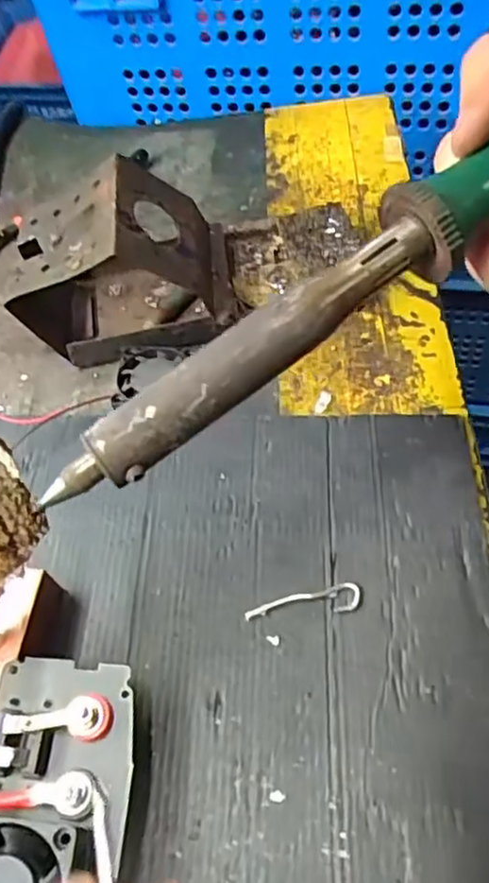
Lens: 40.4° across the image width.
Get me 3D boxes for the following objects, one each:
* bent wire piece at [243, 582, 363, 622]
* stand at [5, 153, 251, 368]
[{"bbox_3d":[0.024,0.066,0.271,0.047,0.004,0.012,-11,55,0],"label":"bent wire piece"},{"bbox_3d":[-0.062,-0.094,0.349,0.106,0.078,0.072,-6,55,4],"label":"stand"}]

